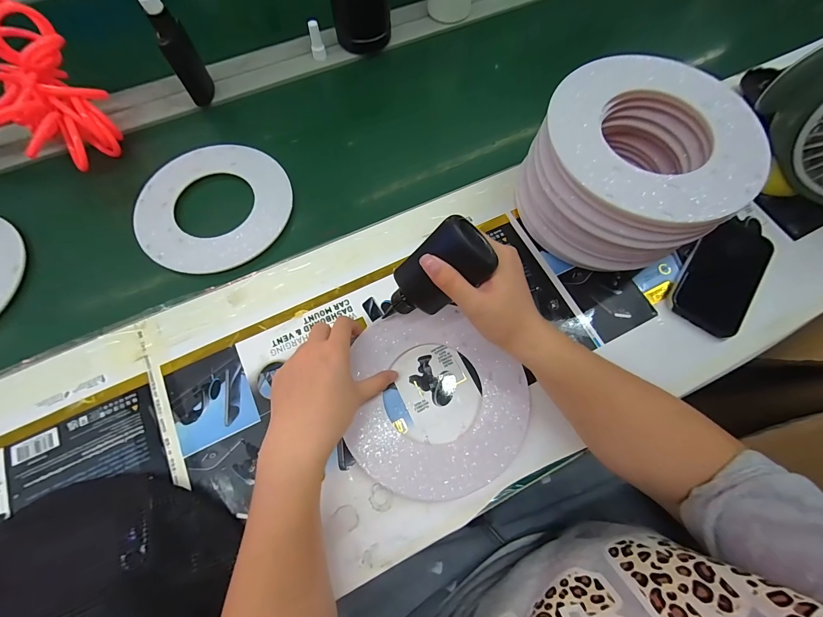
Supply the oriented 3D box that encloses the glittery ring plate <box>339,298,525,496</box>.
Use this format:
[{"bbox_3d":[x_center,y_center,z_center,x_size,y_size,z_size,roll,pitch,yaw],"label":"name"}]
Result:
[{"bbox_3d":[0.029,0.091,0.360,0.177,0.013,0.183,1,69,-2],"label":"glittery ring plate"}]

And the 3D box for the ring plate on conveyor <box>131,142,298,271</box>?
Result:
[{"bbox_3d":[-0.257,-0.136,0.450,0.200,0.009,0.186,1,69,-2],"label":"ring plate on conveyor"}]

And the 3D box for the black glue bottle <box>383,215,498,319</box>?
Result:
[{"bbox_3d":[0.016,-0.026,0.311,0.041,0.120,0.047,0,66,-32],"label":"black glue bottle"}]

